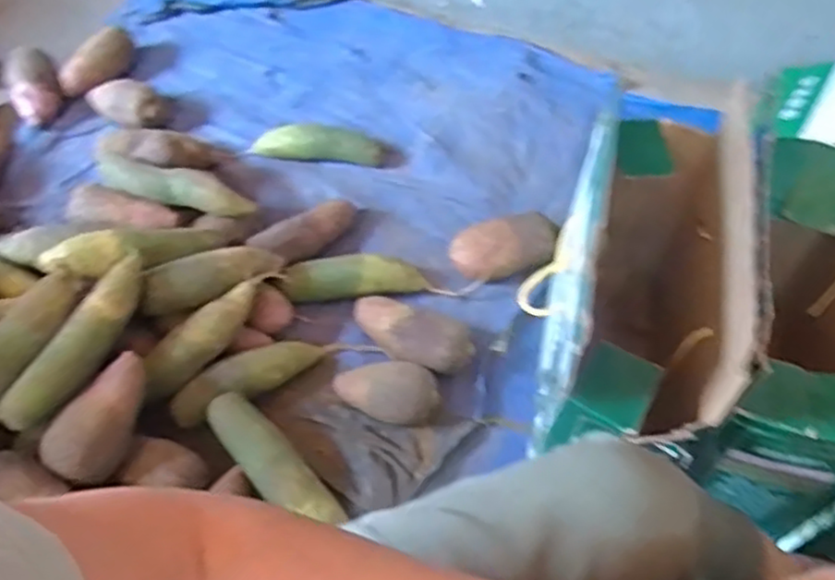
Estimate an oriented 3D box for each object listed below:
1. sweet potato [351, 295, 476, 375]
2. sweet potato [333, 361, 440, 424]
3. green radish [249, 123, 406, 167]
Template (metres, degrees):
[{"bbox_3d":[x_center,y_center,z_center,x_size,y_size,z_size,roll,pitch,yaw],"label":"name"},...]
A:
[{"bbox_3d":[-0.011,0.056,0.905,0.163,0.061,0.073,27,59,17],"label":"sweet potato"},{"bbox_3d":[-0.040,0.123,0.856,0.129,0.062,0.069,8,55,4],"label":"sweet potato"},{"bbox_3d":[-0.146,-0.234,1.129,0.249,0.051,0.050,2,55,0],"label":"green radish"}]

